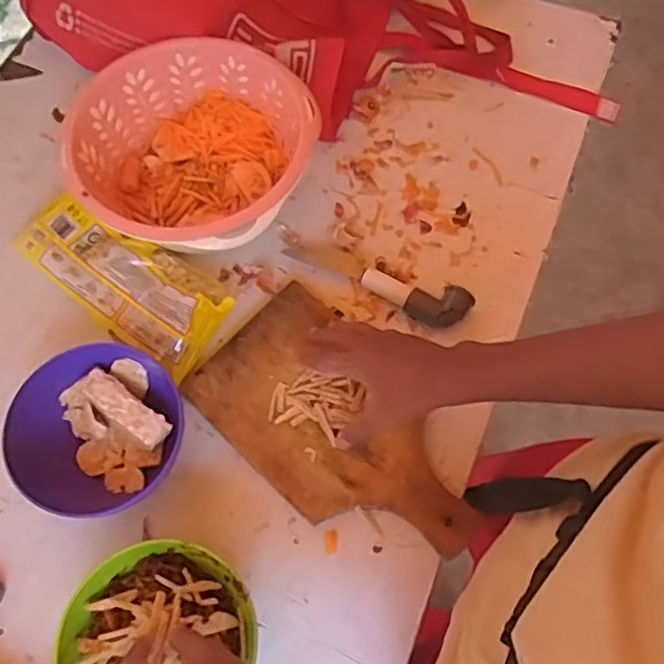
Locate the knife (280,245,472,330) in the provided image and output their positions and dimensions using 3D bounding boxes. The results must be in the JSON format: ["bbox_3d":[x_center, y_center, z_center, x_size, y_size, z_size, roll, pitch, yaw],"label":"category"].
[{"bbox_3d":[0.046,-0.054,0.687,0.195,0.024,0.041,24,70,11],"label":"knife"}]

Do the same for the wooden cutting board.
[{"bbox_3d":[0.010,0.091,0.638,0.296,0.015,0.163,39,74,14],"label":"wooden cutting board"}]

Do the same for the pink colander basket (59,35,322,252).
[{"bbox_3d":[-0.141,-0.180,0.706,0.236,0.103,0.230,0,67,1],"label":"pink colander basket"}]

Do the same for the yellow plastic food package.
[{"bbox_3d":[-0.213,-0.056,0.683,0.227,0.044,0.101,33,71,14],"label":"yellow plastic food package"}]

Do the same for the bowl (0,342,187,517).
[{"bbox_3d":[-0.209,0.090,0.602,0.156,0.078,0.148,0,67,1],"label":"bowl"}]

